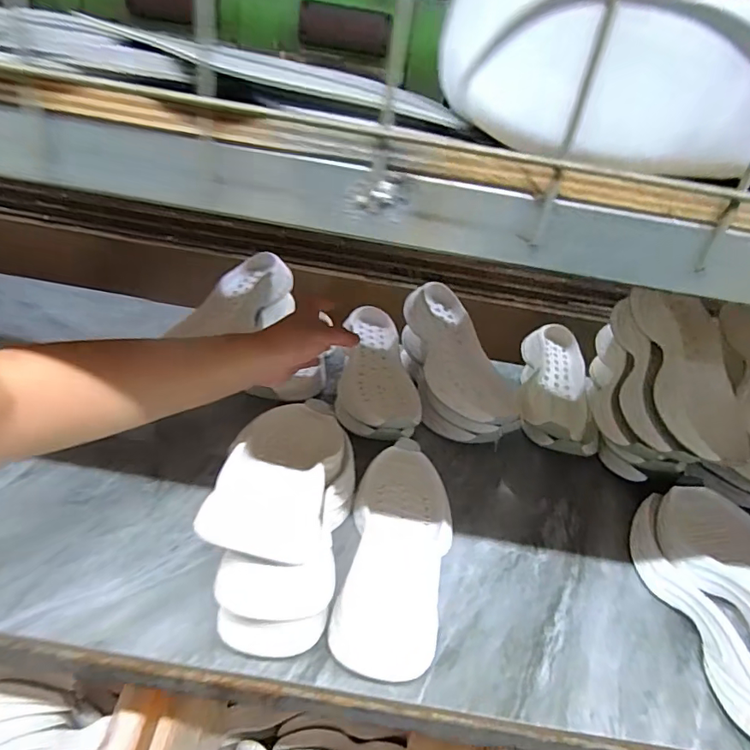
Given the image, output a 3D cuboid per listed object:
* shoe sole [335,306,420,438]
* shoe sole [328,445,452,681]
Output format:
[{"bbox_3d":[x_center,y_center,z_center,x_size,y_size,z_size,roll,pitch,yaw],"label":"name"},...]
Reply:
[{"bbox_3d":[-0.001,-0.015,0.719,0.105,0.036,0.253,3,42,-8],"label":"shoe sole"},{"bbox_3d":[0.023,0.170,0.503,0.098,0.045,0.254,15,26,4],"label":"shoe sole"}]

